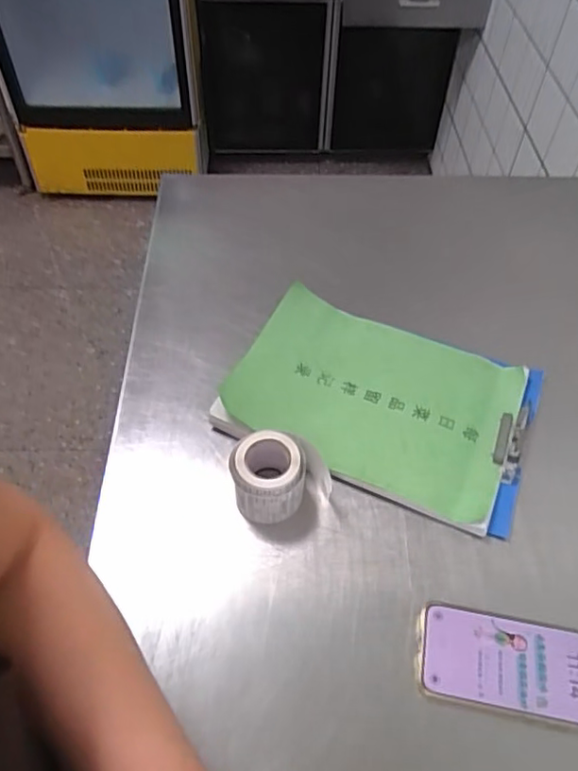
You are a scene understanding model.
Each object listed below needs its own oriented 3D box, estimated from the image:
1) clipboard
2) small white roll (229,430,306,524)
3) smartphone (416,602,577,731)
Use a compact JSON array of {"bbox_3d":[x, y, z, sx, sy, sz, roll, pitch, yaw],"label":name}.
[{"bbox_3d":[0.096,0.010,0.624,0.299,0.026,0.205,21,57,15],"label":"clipboard"},{"bbox_3d":[-0.018,0.086,0.554,0.065,0.058,0.066,0,54,1],"label":"small white roll"},{"bbox_3d":[0.181,0.222,0.480,0.151,0.011,0.072,9,55,7],"label":"smartphone"}]

